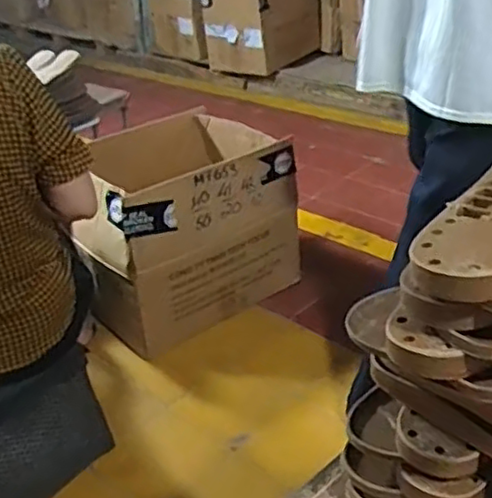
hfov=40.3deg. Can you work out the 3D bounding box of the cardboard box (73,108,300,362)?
[{"bbox_3d":[-0.178,-0.055,1.727,0.532,0.410,0.358,-26,36,-33],"label":"cardboard box"}]

